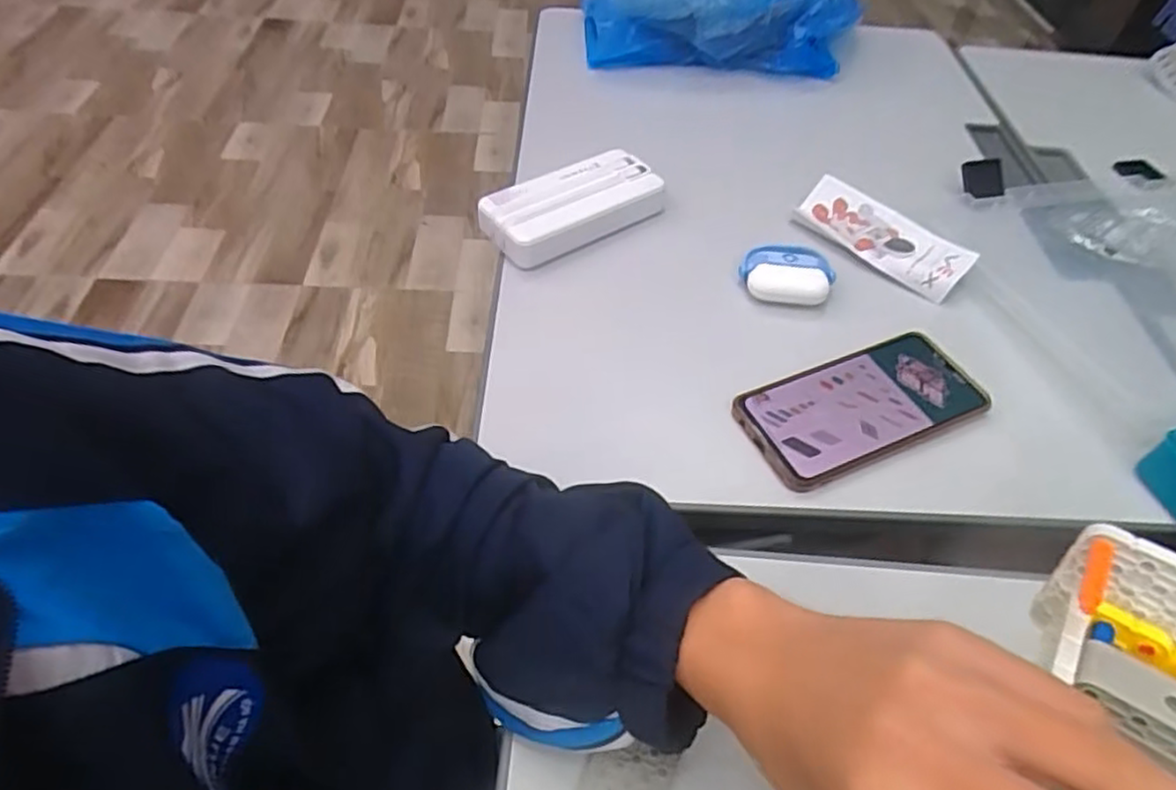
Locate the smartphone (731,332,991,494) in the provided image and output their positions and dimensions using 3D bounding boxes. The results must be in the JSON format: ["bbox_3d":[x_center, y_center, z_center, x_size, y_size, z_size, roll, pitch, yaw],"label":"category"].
[{"bbox_3d":[0.179,0.008,0.455,0.158,0.014,0.076,-18,54,-18],"label":"smartphone"}]

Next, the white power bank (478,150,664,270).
[{"bbox_3d":[-0.012,-0.153,0.558,0.143,0.028,0.068,-29,58,-25],"label":"white power bank"}]

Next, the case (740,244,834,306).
[{"bbox_3d":[0.148,-0.090,0.519,0.066,0.027,0.038,8,50,2],"label":"case"}]

